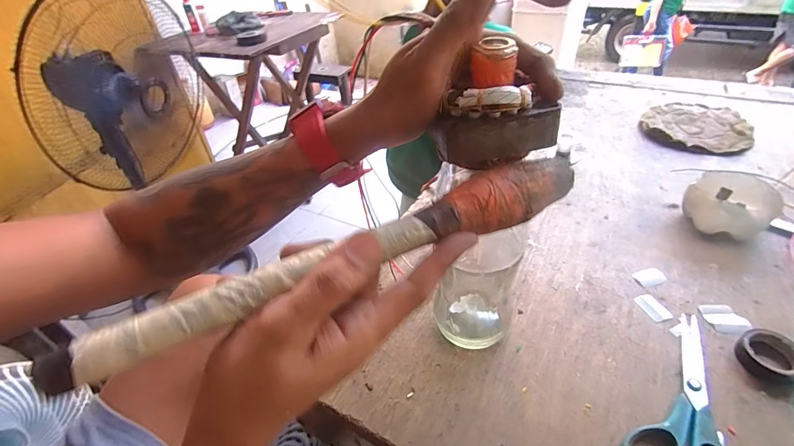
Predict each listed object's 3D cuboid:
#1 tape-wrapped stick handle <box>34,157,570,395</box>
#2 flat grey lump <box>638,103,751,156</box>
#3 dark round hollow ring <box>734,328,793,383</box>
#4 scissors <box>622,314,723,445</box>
[{"bbox_3d":[-0.019,0.015,0.203,0.288,0.027,0.022,-20,42,-17],"label":"tape-wrapped stick handle"},{"bbox_3d":[0.556,-0.183,0.707,0.167,0.013,0.201,20,45,26],"label":"flat grey lump"},{"bbox_3d":[0.354,0.125,0.359,0.049,0.017,0.047,-2,39,2],"label":"dark round hollow ring"},{"bbox_3d":[0.267,0.162,0.330,0.075,0.011,0.198,30,50,34],"label":"scissors"}]

